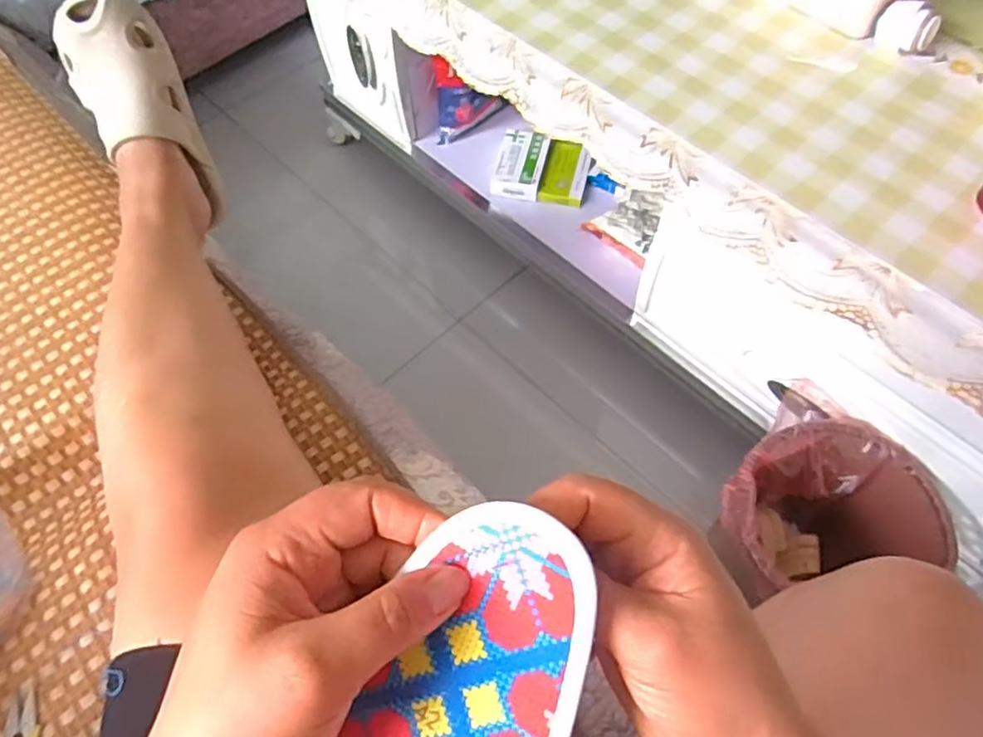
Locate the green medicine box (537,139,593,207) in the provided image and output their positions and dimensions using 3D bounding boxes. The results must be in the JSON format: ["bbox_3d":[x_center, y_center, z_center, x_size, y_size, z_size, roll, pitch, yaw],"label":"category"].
[{"bbox_3d":[0.130,-0.343,1.126,0.076,0.029,0.128,10,62,7],"label":"green medicine box"}]

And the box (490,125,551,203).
[{"bbox_3d":[0.053,-0.362,1.135,0.083,0.030,0.139,10,62,7],"label":"box"}]

